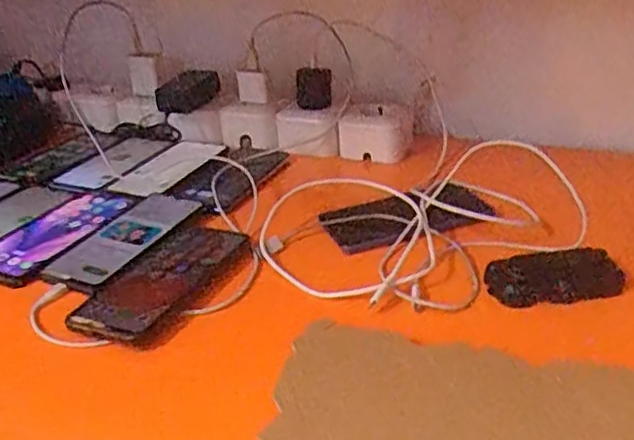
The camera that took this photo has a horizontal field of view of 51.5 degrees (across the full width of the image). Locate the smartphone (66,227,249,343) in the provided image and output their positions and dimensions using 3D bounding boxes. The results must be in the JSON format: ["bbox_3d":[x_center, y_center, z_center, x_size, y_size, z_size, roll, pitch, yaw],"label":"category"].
[{"bbox_3d":[-0.132,0.049,0.583,0.080,0.010,0.177,13,32,26],"label":"smartphone"}]

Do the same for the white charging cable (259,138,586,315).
[{"bbox_3d":[0.106,0.004,0.622,0.314,0.040,0.209,-14,39,-10],"label":"white charging cable"}]

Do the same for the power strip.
[{"bbox_3d":[-0.037,-0.116,0.845,0.312,0.058,0.055,5,30,14],"label":"power strip"}]

